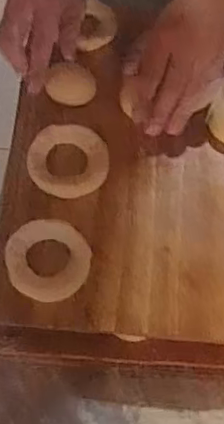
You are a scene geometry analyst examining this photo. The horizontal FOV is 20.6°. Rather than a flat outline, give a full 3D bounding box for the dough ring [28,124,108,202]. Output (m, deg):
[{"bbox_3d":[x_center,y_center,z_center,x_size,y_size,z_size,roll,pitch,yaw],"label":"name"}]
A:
[{"bbox_3d":[-0.044,-0.053,0.619,0.078,0.016,0.083,2,58,-3],"label":"dough ring"}]

